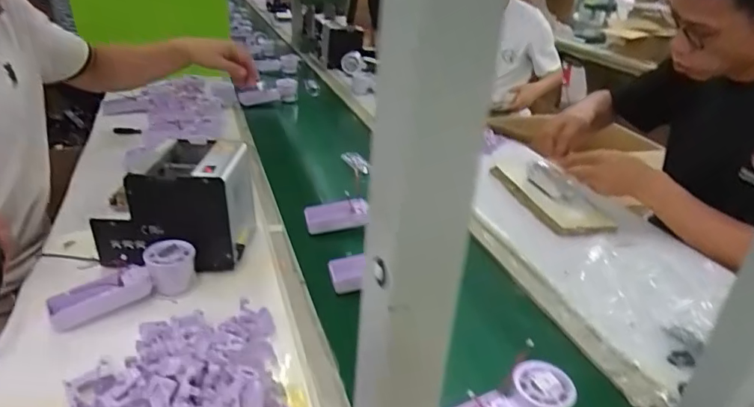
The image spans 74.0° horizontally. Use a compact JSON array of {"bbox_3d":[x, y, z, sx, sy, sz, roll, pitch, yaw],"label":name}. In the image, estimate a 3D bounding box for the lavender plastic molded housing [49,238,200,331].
[{"bbox_3d":[-0.308,0.095,0.614,0.162,0.055,0.052,-13,32,-30],"label":"lavender plastic molded housing"}]

